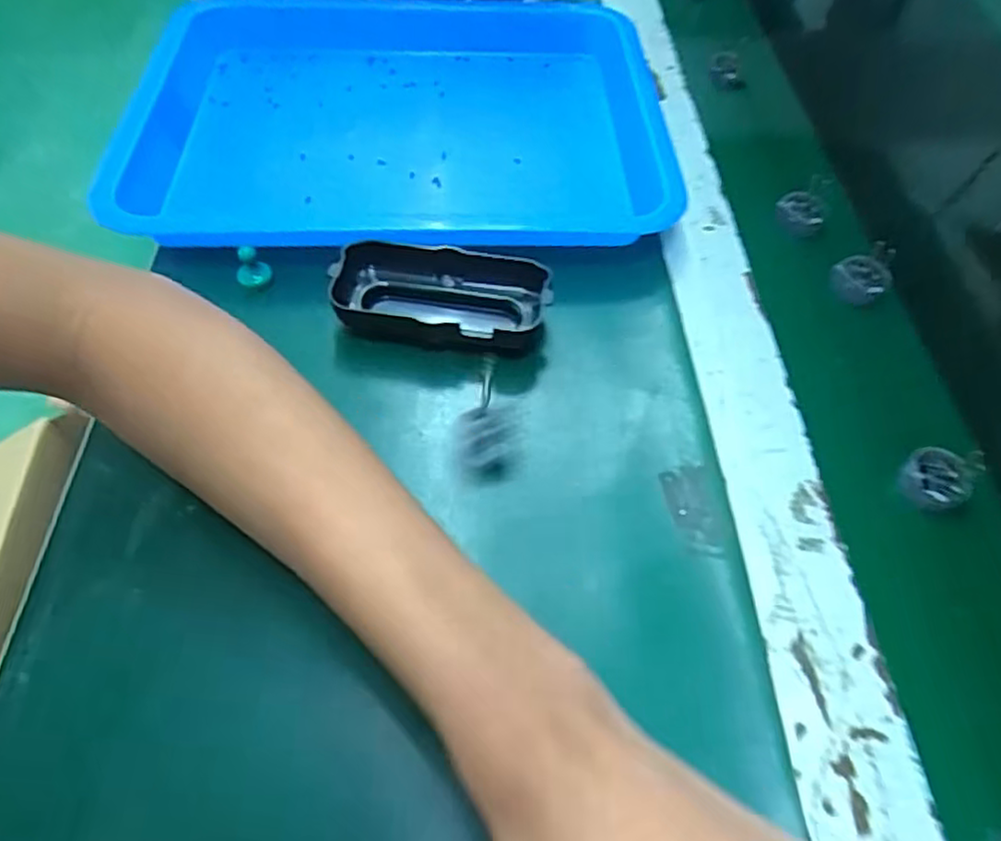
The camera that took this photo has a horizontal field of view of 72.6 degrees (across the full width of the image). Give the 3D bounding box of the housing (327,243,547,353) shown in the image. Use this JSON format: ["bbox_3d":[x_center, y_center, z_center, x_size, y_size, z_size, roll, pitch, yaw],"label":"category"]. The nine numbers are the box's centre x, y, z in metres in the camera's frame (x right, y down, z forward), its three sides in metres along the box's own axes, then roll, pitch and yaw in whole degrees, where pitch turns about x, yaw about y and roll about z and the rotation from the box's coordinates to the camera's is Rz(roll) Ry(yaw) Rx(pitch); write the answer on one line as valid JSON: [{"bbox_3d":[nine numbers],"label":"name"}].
[{"bbox_3d":[-0.032,-0.063,0.359,0.109,0.029,0.054,5,55,3],"label":"housing"}]

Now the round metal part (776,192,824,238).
[{"bbox_3d":[0.191,-0.133,0.437,0.029,0.023,0.016,28,59,18],"label":"round metal part"}]

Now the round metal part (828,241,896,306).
[{"bbox_3d":[0.212,-0.086,0.400,0.031,0.033,0.016,31,60,19],"label":"round metal part"}]

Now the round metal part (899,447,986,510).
[{"bbox_3d":[0.208,0.028,0.322,0.033,0.007,0.028,5,77,17],"label":"round metal part"}]

